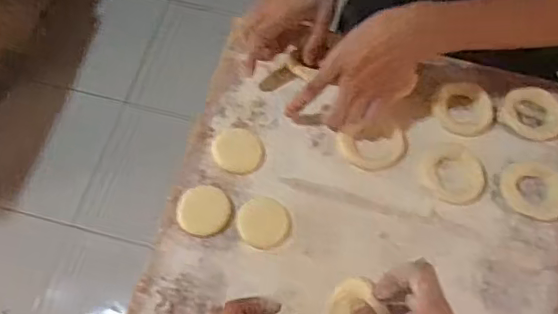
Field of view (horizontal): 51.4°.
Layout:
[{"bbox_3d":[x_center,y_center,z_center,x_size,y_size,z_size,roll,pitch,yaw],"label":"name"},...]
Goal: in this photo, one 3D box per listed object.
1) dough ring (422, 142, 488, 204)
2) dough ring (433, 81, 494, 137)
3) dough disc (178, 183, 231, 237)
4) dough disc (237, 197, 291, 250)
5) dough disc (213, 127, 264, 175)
[{"bbox_3d":[0.191,0.018,0.630,0.066,0.005,0.067,0,65,0],"label":"dough ring"},{"bbox_3d":[0.211,-0.056,0.662,0.064,0.008,0.066,0,65,0],"label":"dough ring"},{"bbox_3d":[-0.080,0.056,0.618,0.053,0.006,0.053,0,65,0],"label":"dough disc"},{"bbox_3d":[-0.016,0.069,0.606,0.054,0.005,0.052,0,65,0],"label":"dough disc"},{"bbox_3d":[-0.045,-0.007,0.636,0.054,0.007,0.049,8,66,4],"label":"dough disc"}]

